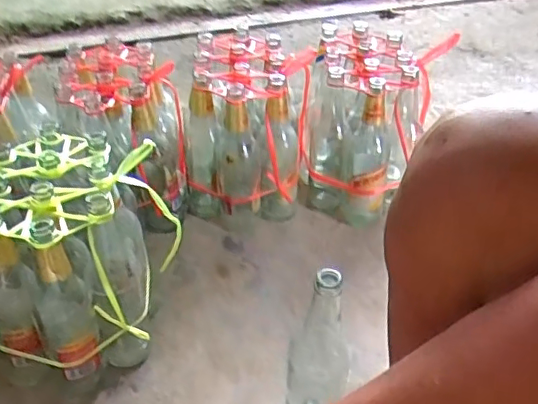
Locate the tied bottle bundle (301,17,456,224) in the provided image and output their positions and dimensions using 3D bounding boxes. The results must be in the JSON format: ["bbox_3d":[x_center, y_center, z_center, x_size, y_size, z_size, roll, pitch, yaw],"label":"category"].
[{"bbox_3d":[0.171,-0.138,1.029,0.225,0.262,0.240,17,43,18],"label":"tied bottle bundle"}]

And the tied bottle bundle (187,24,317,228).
[{"bbox_3d":[-0.039,-0.126,1.019,0.204,0.264,0.242,5,41,4],"label":"tied bottle bundle"}]

